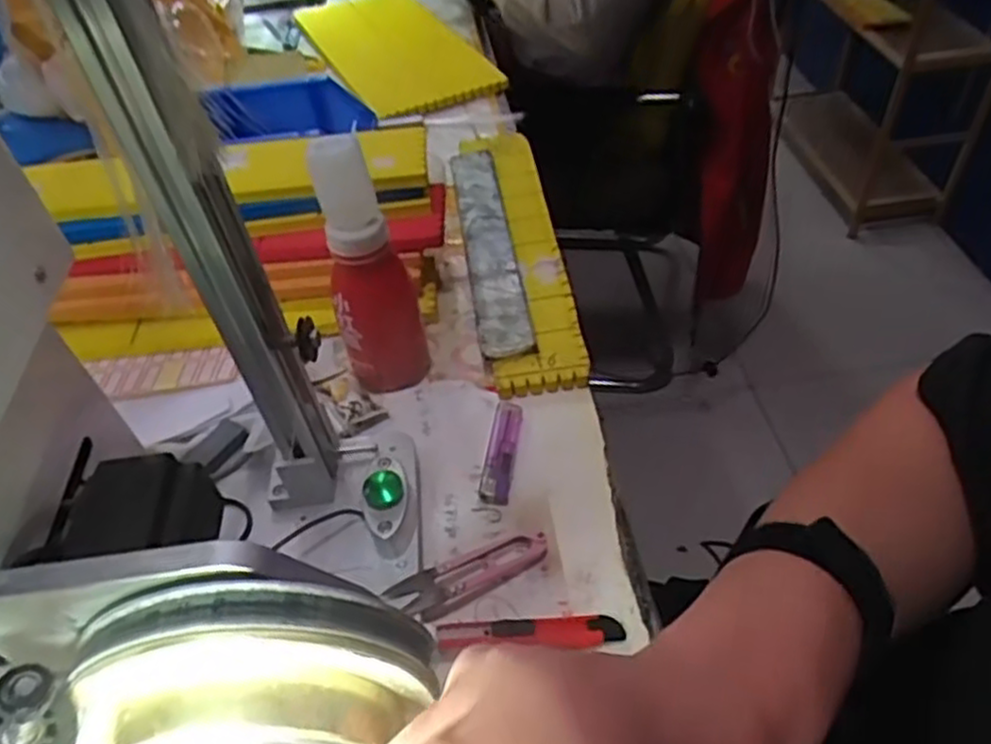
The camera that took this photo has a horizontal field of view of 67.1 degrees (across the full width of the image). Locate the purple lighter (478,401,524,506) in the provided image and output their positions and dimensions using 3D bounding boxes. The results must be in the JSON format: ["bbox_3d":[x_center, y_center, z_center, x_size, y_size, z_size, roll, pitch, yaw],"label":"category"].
[{"bbox_3d":[0.004,0.051,0.501,0.019,0.009,0.081,4,47,10],"label":"purple lighter"}]

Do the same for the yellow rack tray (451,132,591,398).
[{"bbox_3d":[0.013,-0.111,0.645,0.077,0.024,0.337,-8,47,-2],"label":"yellow rack tray"}]

